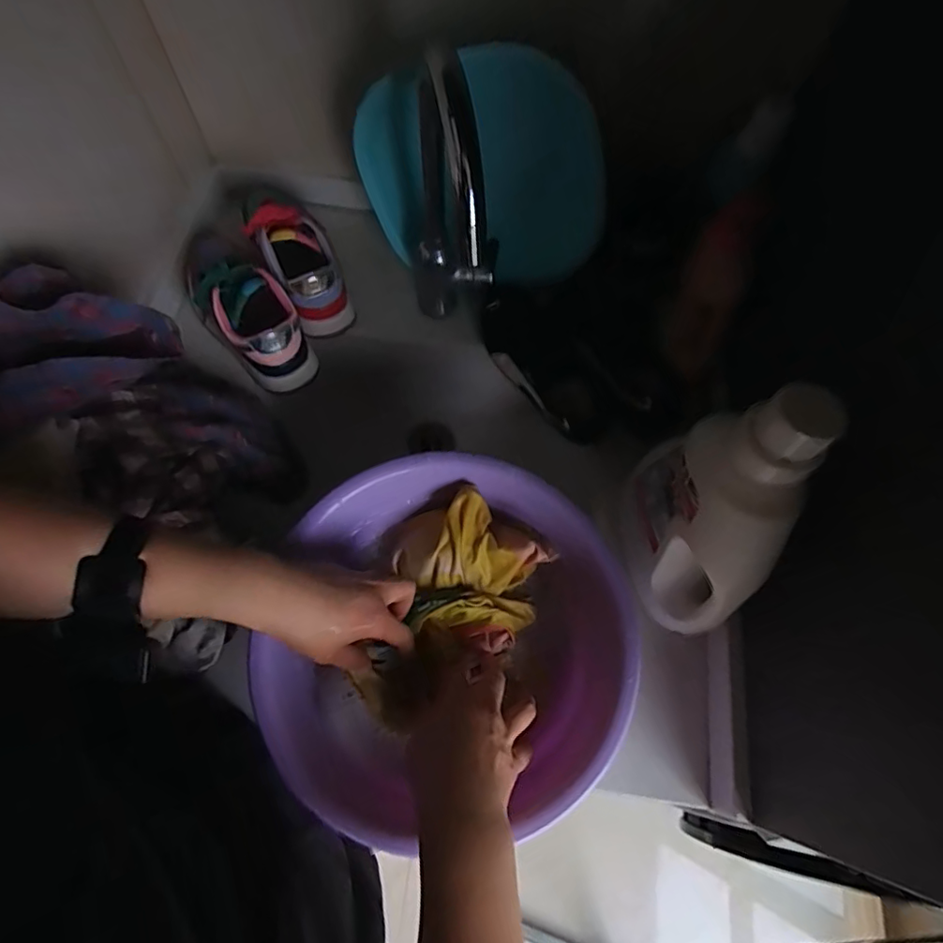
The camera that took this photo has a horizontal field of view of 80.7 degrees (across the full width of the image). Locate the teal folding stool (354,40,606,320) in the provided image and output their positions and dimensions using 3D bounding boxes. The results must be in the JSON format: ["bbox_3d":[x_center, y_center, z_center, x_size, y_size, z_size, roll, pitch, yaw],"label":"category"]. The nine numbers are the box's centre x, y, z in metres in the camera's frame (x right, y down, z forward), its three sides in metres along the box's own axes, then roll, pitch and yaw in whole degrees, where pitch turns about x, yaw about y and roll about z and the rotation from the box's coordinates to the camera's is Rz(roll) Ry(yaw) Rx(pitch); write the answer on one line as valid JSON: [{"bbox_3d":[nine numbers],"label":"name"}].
[{"bbox_3d":[0.013,-0.308,0.619,0.271,0.273,0.101,2,67,0],"label":"teal folding stool"}]

